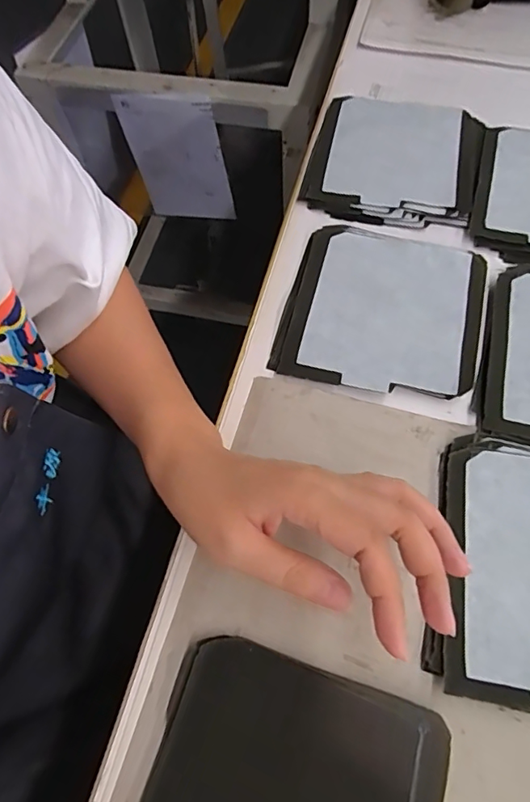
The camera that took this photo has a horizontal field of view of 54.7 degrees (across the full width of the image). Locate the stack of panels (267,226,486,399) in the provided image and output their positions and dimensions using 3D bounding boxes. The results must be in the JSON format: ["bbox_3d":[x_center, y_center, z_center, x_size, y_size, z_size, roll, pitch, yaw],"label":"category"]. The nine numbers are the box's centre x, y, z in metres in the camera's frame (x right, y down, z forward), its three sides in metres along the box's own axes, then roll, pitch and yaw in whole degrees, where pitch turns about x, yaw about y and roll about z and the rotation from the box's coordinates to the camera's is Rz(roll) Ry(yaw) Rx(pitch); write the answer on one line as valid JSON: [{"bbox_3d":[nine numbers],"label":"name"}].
[{"bbox_3d":[0.085,-0.068,0.368,0.134,0.008,0.136,14,64,10],"label":"stack of panels"}]

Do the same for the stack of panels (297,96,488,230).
[{"bbox_3d":[0.109,-0.206,0.434,0.136,0.015,0.141,13,64,10],"label":"stack of panels"}]

